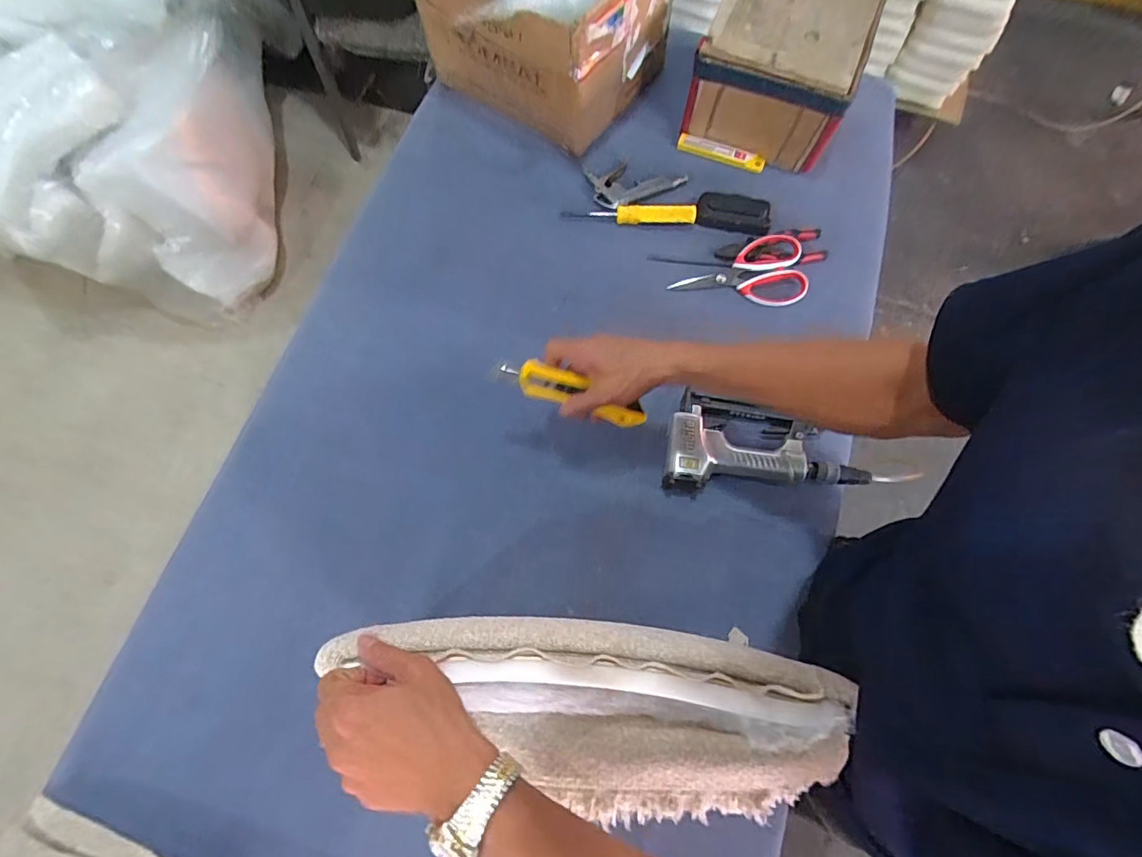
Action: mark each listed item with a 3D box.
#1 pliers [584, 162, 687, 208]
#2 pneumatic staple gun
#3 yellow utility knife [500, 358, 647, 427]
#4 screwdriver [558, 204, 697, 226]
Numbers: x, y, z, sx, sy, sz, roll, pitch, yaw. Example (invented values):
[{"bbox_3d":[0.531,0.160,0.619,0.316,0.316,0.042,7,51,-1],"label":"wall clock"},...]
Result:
[{"bbox_3d":[0.097,-0.365,0.734,0.145,0.020,0.064,-4,73,-1],"label":"pliers"},{"bbox_3d":[0.243,0.020,0.620,0.256,0.056,0.124,1,73,1],"label":"pneumatic staple gun"},{"bbox_3d":[0.005,-0.038,0.523,0.156,0.019,0.036,21,73,-6],"label":"yellow utility knife"},{"bbox_3d":[0.085,-0.314,0.708,0.189,0.032,0.028,6,73,2],"label":"screwdriver"}]

